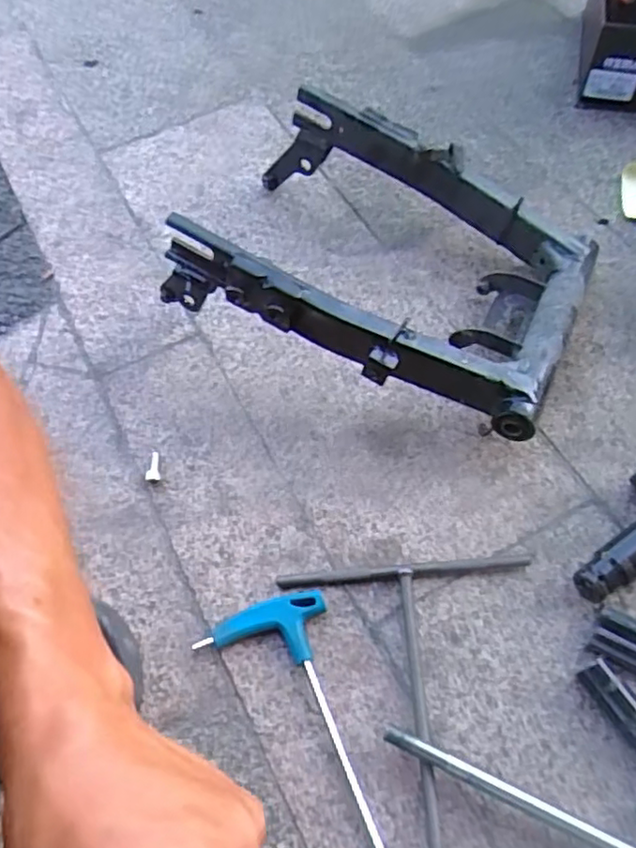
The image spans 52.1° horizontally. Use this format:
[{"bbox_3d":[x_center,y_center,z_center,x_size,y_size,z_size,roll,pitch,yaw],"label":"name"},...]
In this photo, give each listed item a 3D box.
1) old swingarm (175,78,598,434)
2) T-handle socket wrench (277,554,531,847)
[{"bbox_3d":[0.060,-0.149,0.561,0.333,0.113,0.256,24,64,15],"label":"old swingarm"},{"bbox_3d":[0.073,0.223,0.399,0.172,0.018,0.284,-5,60,0],"label":"T-handle socket wrench"}]

